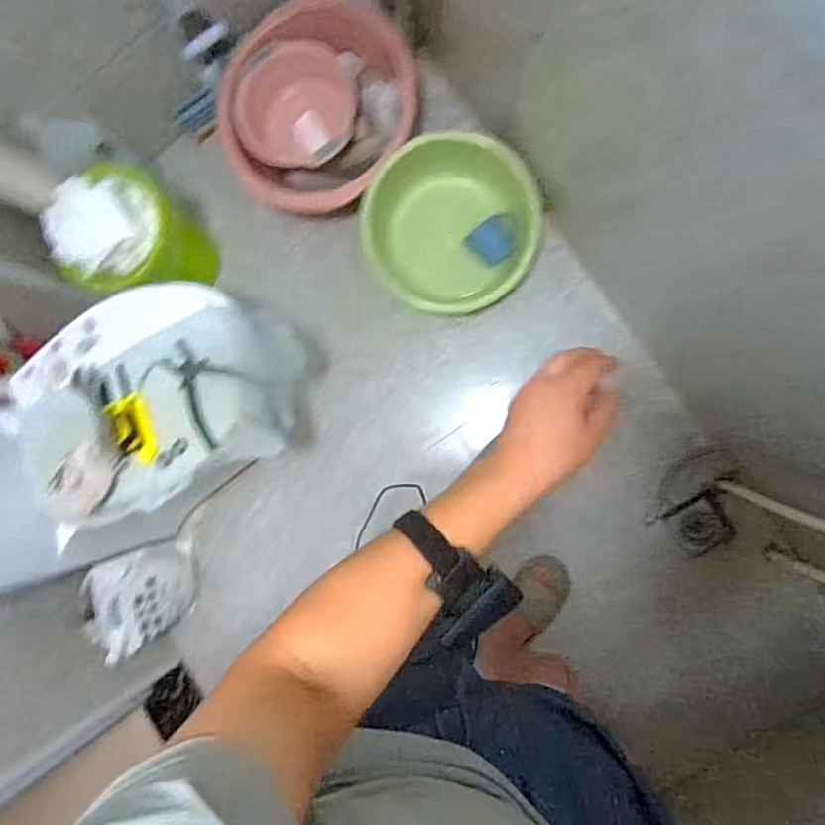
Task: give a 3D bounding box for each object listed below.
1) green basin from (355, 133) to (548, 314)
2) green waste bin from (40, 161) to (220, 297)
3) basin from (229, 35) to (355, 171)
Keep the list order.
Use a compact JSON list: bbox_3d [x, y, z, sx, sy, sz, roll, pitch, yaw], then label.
[{"bbox_3d":[0.077,-0.377,1.142,0.346,0.122,0.314,9,91,10],"label":"green basin"},{"bbox_3d":[-0.583,-0.358,1.207,0.233,0.279,0.228,0,89,10],"label":"green waste bin"},{"bbox_3d":[-0.257,-0.671,1.208,0.261,0.070,0.257,0,89,10],"label":"basin"}]

